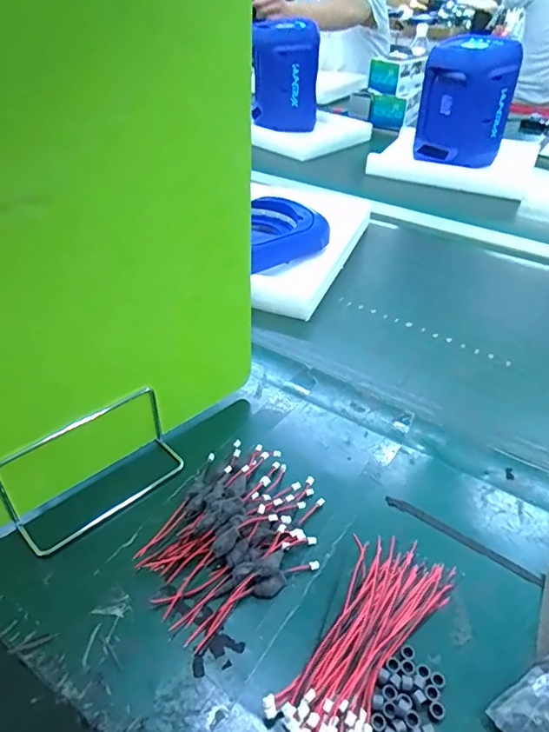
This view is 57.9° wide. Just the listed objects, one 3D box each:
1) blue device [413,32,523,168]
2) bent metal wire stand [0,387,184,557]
[{"bbox_3d":[0.387,-0.534,1.009,0.169,0.221,0.080,15,40,16],"label":"blue device"},{"bbox_3d":[-0.157,0.088,0.442,0.152,0.083,0.053,-29,48,-34],"label":"bent metal wire stand"}]

